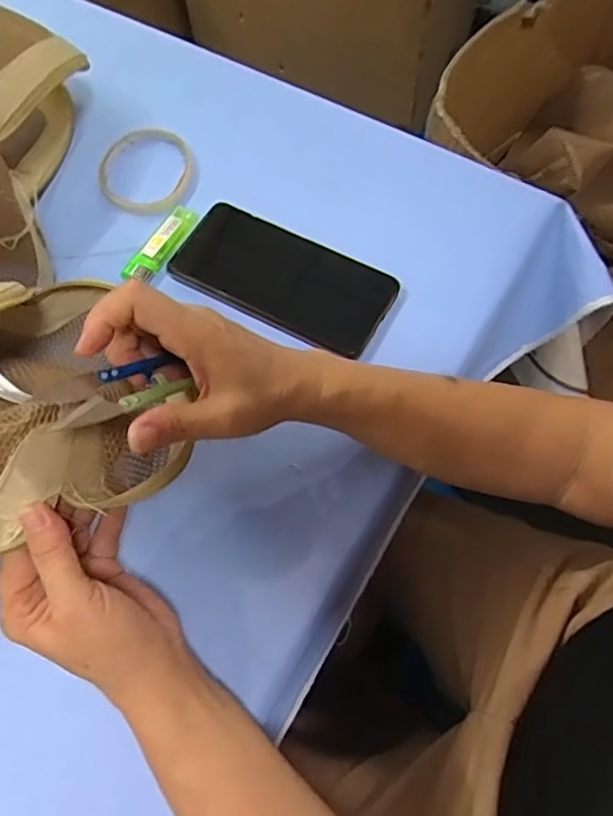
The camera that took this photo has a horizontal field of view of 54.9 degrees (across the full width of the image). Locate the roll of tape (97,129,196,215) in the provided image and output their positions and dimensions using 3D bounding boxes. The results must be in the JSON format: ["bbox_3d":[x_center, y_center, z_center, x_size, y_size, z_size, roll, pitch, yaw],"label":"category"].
[{"bbox_3d":[-0.137,-0.203,0.505,0.081,0.018,0.086,-1,66,2],"label":"roll of tape"}]

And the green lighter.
[{"bbox_3d":[-0.116,-0.132,0.474,0.021,0.011,0.077,25,69,13],"label":"green lighter"}]

